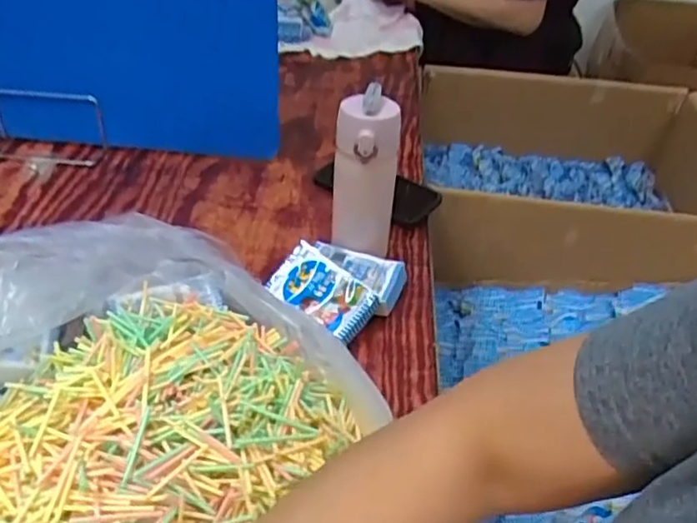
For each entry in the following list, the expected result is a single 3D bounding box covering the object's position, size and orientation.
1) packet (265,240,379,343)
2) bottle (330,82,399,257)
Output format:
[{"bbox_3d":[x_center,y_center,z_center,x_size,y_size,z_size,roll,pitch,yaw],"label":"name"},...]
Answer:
[{"bbox_3d":[-0.026,0.030,0.668,0.110,0.017,0.062,34,78,24],"label":"packet"},{"bbox_3d":[0.017,-0.080,0.718,0.068,0.211,0.073,5,42,2],"label":"bottle"}]

